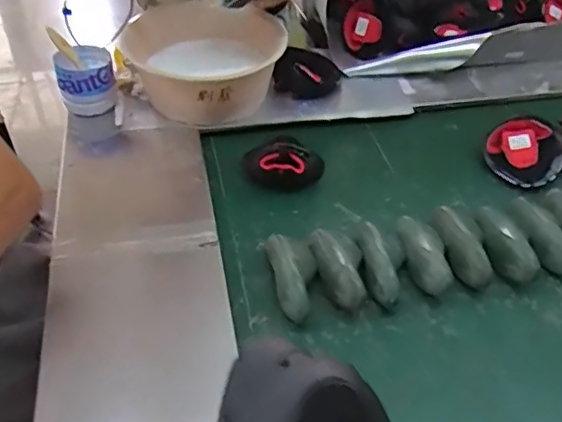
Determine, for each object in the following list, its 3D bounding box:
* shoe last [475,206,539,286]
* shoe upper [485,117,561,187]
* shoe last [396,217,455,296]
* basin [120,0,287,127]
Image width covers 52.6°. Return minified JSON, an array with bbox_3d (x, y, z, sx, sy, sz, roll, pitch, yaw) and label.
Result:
[{"bbox_3d":[0.345,0.047,0.882,0.059,0.049,0.147,-5,46,-5],"label":"shoe last"},{"bbox_3d":[0.443,-0.107,1.037,0.133,0.054,0.140,0,46,0],"label":"shoe upper"},{"bbox_3d":[0.217,0.067,0.857,0.069,0.039,0.139,-2,46,-2],"label":"shoe last"},{"bbox_3d":[-0.142,-0.278,1.102,0.288,0.149,0.272,0,46,0],"label":"basin"}]

